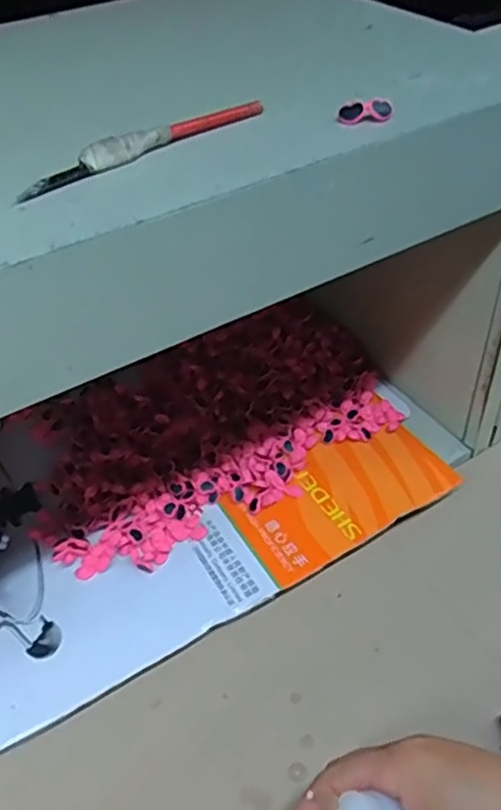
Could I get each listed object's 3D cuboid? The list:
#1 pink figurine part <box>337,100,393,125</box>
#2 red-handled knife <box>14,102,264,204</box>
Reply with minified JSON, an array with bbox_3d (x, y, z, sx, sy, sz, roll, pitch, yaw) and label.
[{"bbox_3d":[0.050,-0.128,0.302,0.022,0.009,0.010,-3,44,-1],"label":"pink figurine part"},{"bbox_3d":[-0.044,-0.110,0.289,0.116,0.009,0.009,-29,50,-25],"label":"red-handled knife"}]

